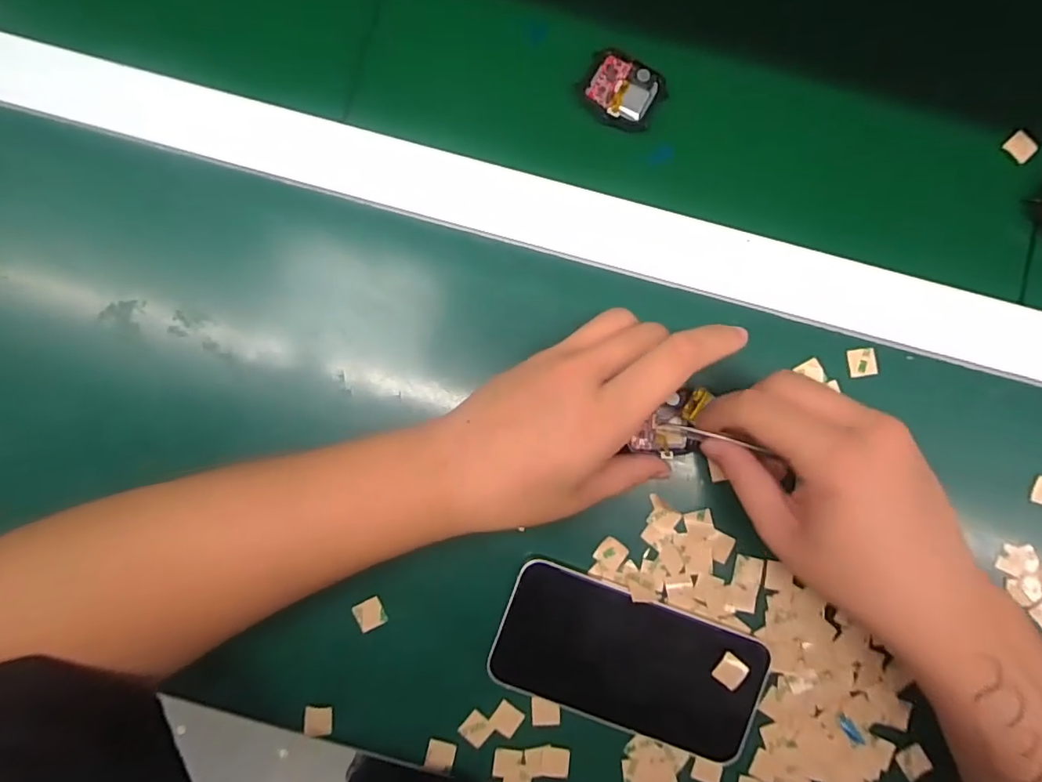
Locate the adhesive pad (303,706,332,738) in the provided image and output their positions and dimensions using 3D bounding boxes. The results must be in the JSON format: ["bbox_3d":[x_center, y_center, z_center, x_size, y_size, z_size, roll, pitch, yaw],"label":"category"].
[{"bbox_3d":[-0.113,0.185,0.304,0.014,0.004,0.016,0,87,0],"label":"adhesive pad"}]

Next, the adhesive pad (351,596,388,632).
[{"bbox_3d":[-0.084,0.126,0.305,0.015,0.004,0.016,-22,87,-1],"label":"adhesive pad"}]

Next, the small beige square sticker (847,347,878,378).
[{"bbox_3d":[0.195,-0.016,0.310,0.015,0.004,0.016,-3,87,0],"label":"small beige square sticker"}]

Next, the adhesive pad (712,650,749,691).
[{"bbox_3d":[0.114,0.152,0.295,0.016,0.004,0.016,40,88,2],"label":"adhesive pad"}]

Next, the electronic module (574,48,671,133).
[{"bbox_3d":[0.058,-0.173,0.314,0.046,0.009,0.039,28,88,1],"label":"electronic module"}]

